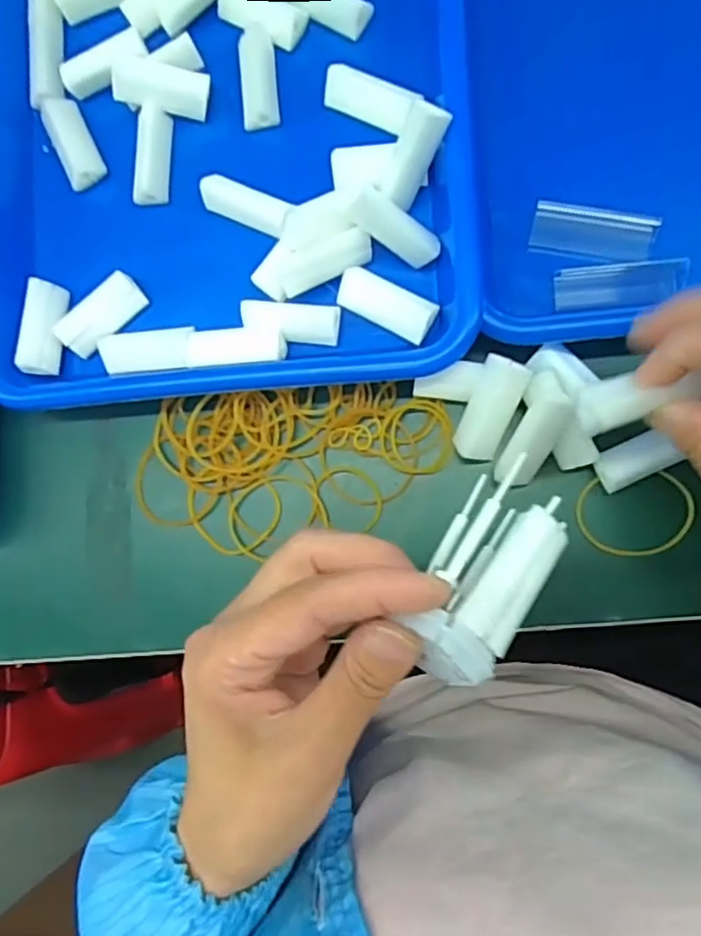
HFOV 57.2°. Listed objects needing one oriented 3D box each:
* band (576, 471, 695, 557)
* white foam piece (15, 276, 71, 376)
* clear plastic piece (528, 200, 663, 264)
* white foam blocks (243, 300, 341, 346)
[{"bbox_3d":[0.127,0.021,0.287,0.049,0.004,0.036,-6,85,12],"label":"band"},{"bbox_3d":[-0.154,-0.071,0.322,0.016,0.014,0.047,7,85,10],"label":"white foam piece"},{"bbox_3d":[0.112,-0.108,0.297,0.053,0.010,0.021,14,86,10],"label":"clear plastic piece"},{"bbox_3d":[-0.028,-0.069,0.309,0.046,0.012,0.017,4,84,9],"label":"white foam blocks"}]

